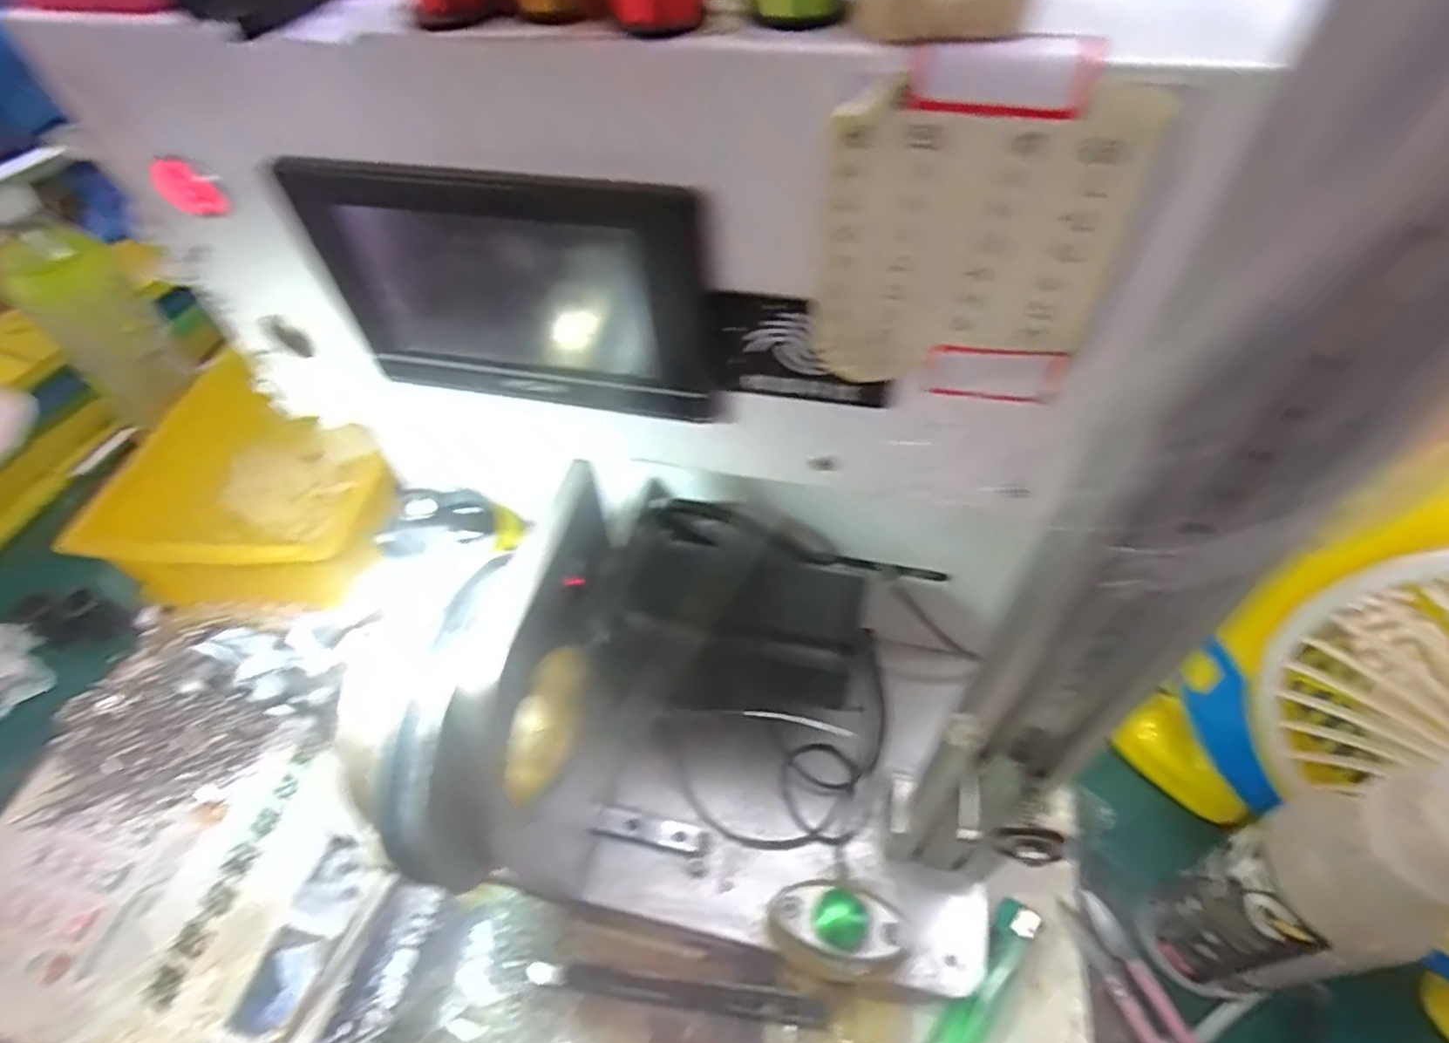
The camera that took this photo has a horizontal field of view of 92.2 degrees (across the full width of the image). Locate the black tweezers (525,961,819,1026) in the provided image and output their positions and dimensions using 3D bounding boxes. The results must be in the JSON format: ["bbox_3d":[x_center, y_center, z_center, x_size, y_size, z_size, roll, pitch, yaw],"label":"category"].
[{"bbox_3d":[-0.024,0.221,0.328,0.140,0.012,0.010,4,51,6],"label":"black tweezers"}]

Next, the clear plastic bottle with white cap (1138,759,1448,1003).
[{"bbox_3d":[0.210,0.127,0.244,0.036,0.223,0.051,-7,51,-3],"label":"clear plastic bottle with white cap"}]

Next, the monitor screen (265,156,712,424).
[{"bbox_3d":[-0.070,-0.072,0.231,0.133,0.086,0.013,8,51,9],"label":"monitor screen"}]

